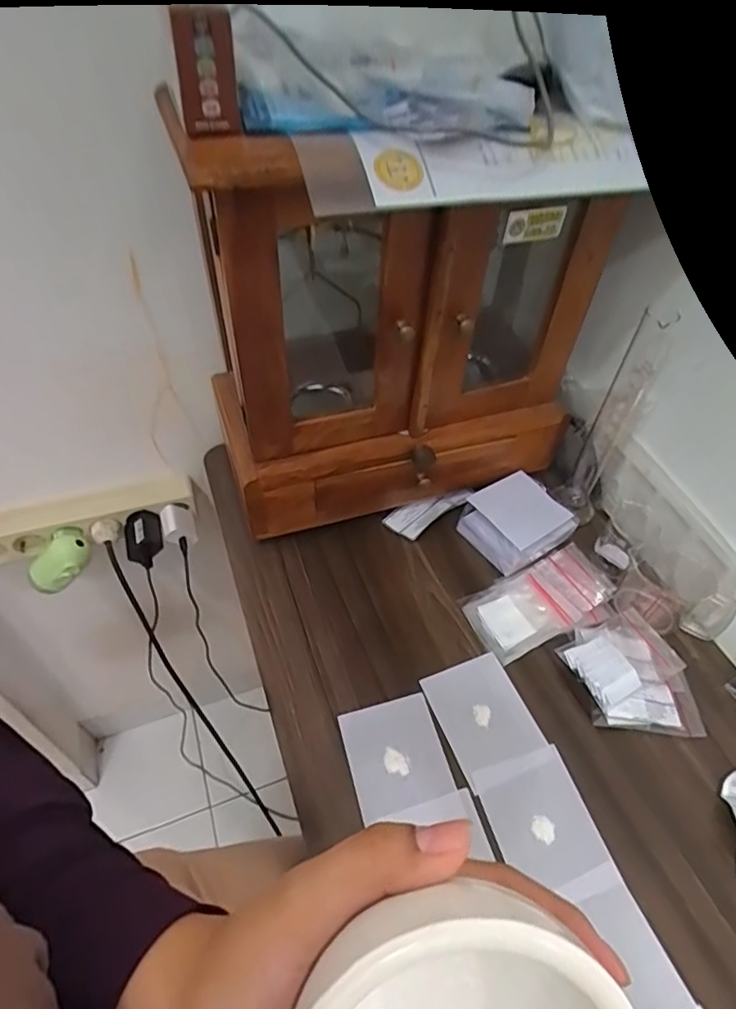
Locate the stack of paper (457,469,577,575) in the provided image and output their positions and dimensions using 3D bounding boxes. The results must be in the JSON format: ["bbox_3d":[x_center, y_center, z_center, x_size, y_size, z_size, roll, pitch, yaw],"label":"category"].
[{"bbox_3d":[0.174,0.019,0.655,0.112,0.045,0.093,-23,53,-21],"label":"stack of paper"}]

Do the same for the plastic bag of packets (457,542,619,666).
[{"bbox_3d":[0.184,0.101,0.605,0.155,0.021,0.079,-20,52,-19],"label":"plastic bag of packets"}]

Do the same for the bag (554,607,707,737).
[{"bbox_3d":[0.250,0.164,0.540,0.103,0.032,0.120,-14,50,-15],"label":"bag"}]

